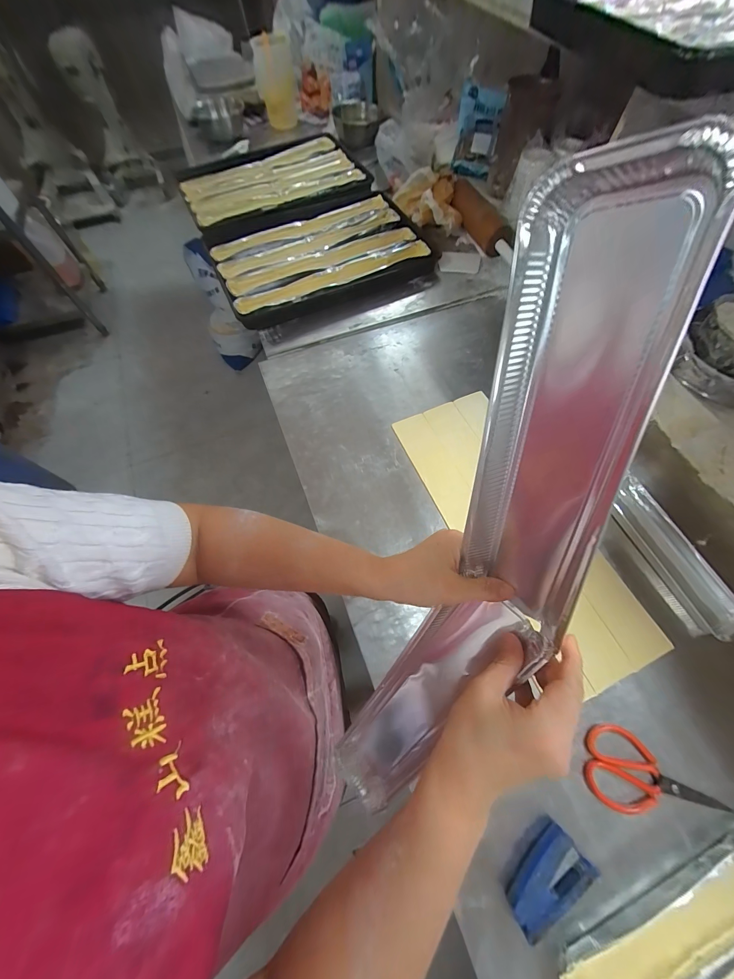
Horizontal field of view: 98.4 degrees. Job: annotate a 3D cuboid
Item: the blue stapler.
[{"bbox_3d":[0.234,0.507,0.411,0.110,0.042,0.055,-37,71,-14],"label":"blue stapler"}]

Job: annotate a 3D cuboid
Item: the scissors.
[{"bbox_3d":[0.414,0.426,0.460,0.181,0.008,0.101,21,69,10],"label":"scissors"}]

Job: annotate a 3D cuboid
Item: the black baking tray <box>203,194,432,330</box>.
[{"bbox_3d":[-0.135,-0.671,0.896,0.566,0.046,0.381,-25,73,-9],"label":"black baking tray"}]

